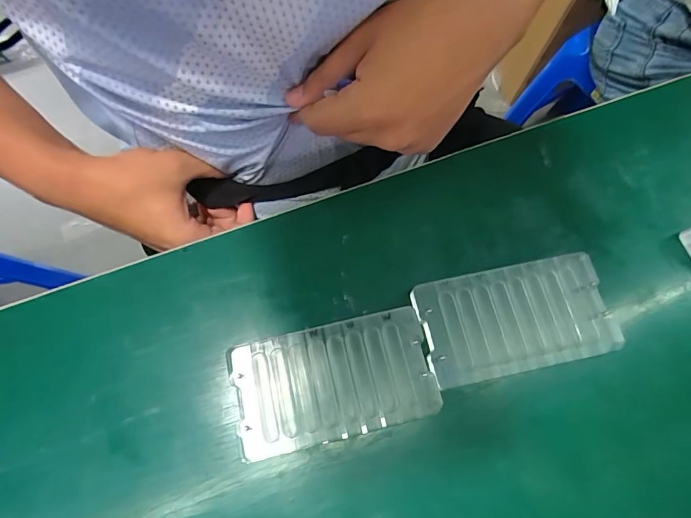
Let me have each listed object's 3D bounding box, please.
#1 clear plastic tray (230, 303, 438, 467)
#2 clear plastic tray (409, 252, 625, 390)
[{"bbox_3d":[-0.008,0.075,0.252,0.118,0.012,0.067,-13,72,-5],"label":"clear plastic tray"},{"bbox_3d":[0.109,0.039,0.266,0.121,0.014,0.066,-12,71,-5],"label":"clear plastic tray"}]

